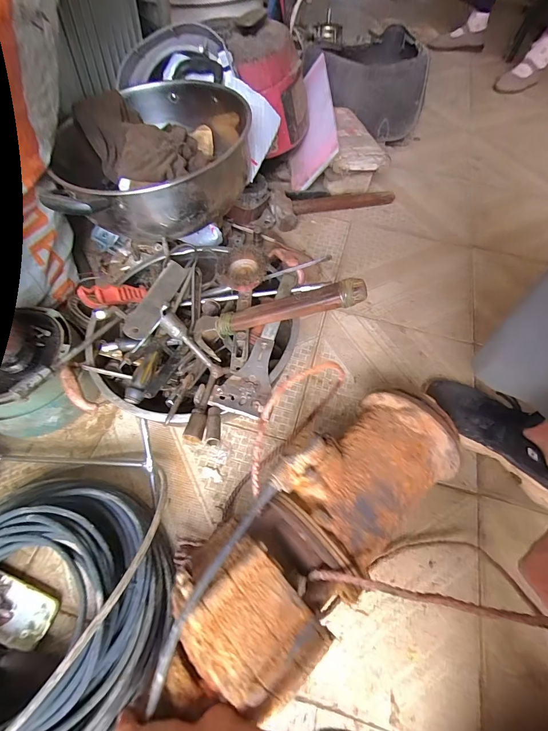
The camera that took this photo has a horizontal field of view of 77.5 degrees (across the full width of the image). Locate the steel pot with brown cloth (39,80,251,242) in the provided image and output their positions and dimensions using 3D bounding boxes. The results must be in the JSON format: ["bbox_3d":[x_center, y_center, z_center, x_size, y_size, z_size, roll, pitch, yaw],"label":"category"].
[{"bbox_3d":[-0.196,-0.352,0.576,0.317,0.108,0.327,1,60,-2],"label":"steel pot with brown cloth"}]

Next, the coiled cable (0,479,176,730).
[{"bbox_3d":[-0.269,0.281,0.389,0.256,0.114,0.286,10,60,3],"label":"coiled cable"}]

